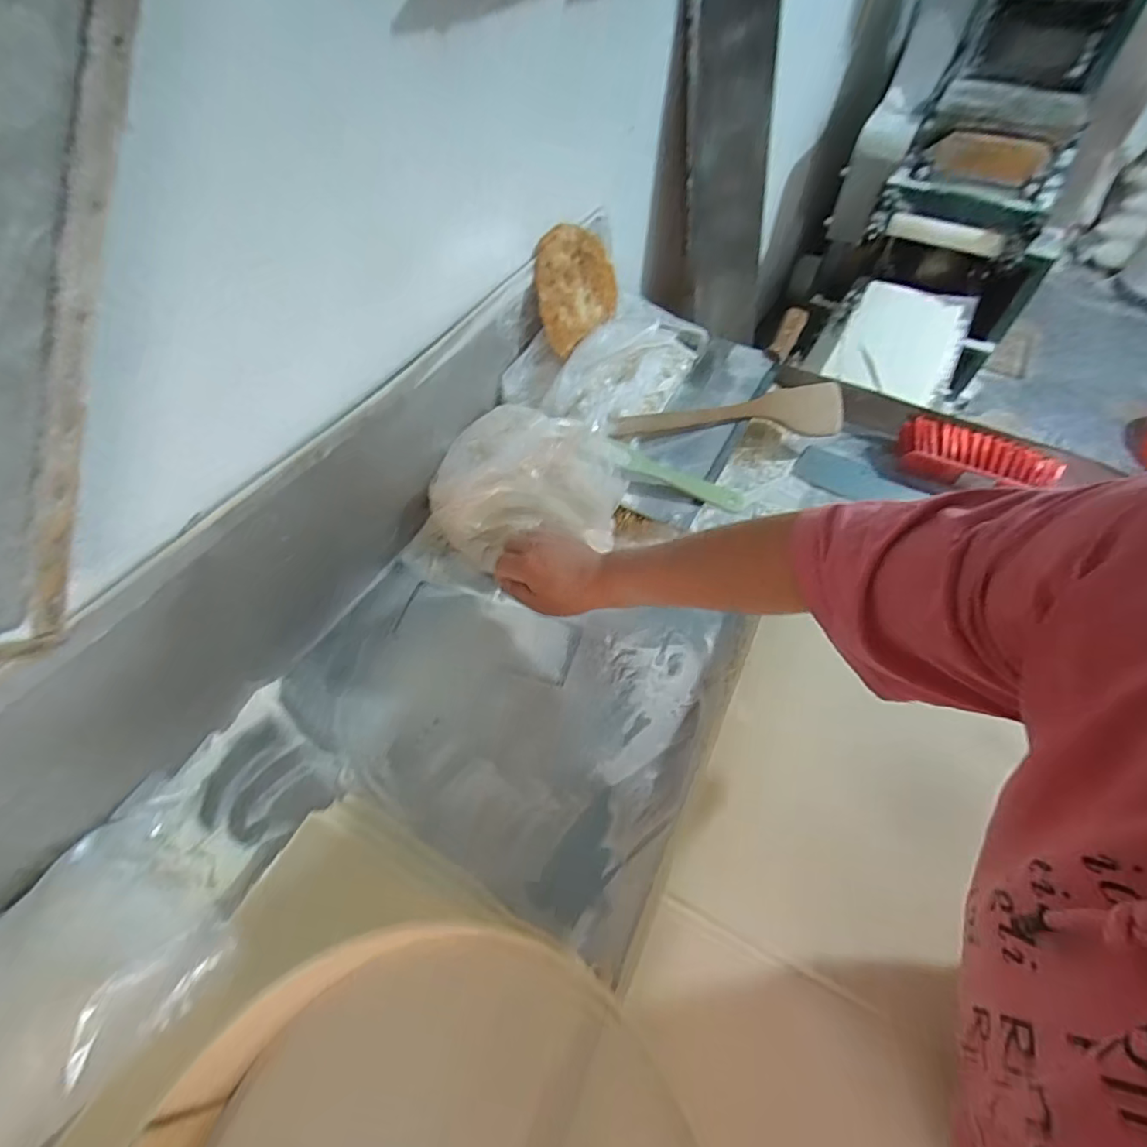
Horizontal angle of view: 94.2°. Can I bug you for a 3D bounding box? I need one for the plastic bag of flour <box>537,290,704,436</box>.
[{"bbox_3d":[0.080,-0.294,0.722,0.134,0.063,0.287,30,60,19],"label":"plastic bag of flour"}]

